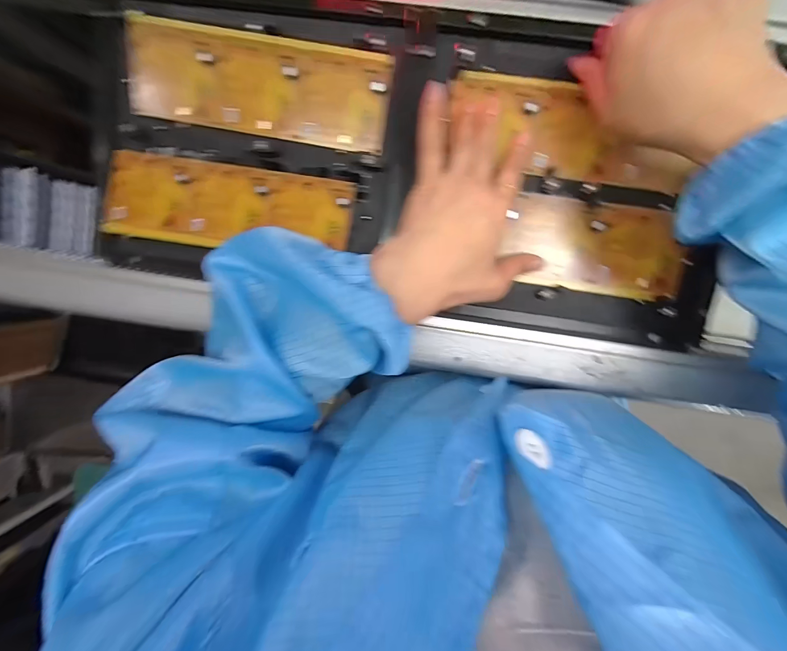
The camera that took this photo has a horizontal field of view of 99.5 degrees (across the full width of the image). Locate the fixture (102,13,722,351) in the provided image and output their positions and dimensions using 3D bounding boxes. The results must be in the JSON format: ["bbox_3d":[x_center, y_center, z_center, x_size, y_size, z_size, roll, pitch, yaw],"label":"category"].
[{"bbox_3d":[0.015,-0.127,0.279,0.507,0.024,0.222,14,98,1],"label":"fixture"}]

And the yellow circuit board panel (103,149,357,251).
[{"bbox_3d":[-0.144,-0.104,0.288,0.214,0.012,0.070,9,101,7],"label":"yellow circuit board panel"}]

